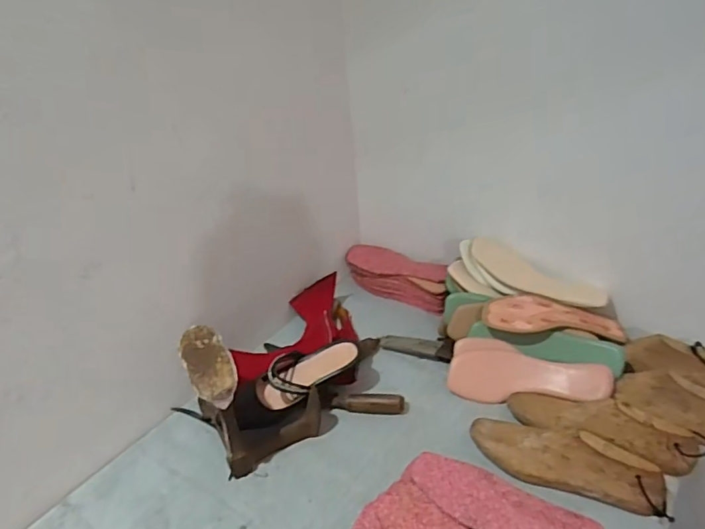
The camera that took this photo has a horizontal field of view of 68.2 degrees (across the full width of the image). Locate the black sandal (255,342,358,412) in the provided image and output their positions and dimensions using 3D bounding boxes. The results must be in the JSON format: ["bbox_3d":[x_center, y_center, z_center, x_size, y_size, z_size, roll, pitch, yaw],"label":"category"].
[{"bbox_3d":[-0.065,0.171,0.828,0.162,0.051,0.073,-18,34,-20],"label":"black sandal"}]

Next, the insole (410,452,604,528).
[{"bbox_3d":[0.183,0.294,0.629,0.231,0.011,0.095,17,22,25],"label":"insole"}]

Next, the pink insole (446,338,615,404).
[{"bbox_3d":[0.272,0.176,0.816,0.237,0.009,0.099,5,67,24],"label":"pink insole"}]

